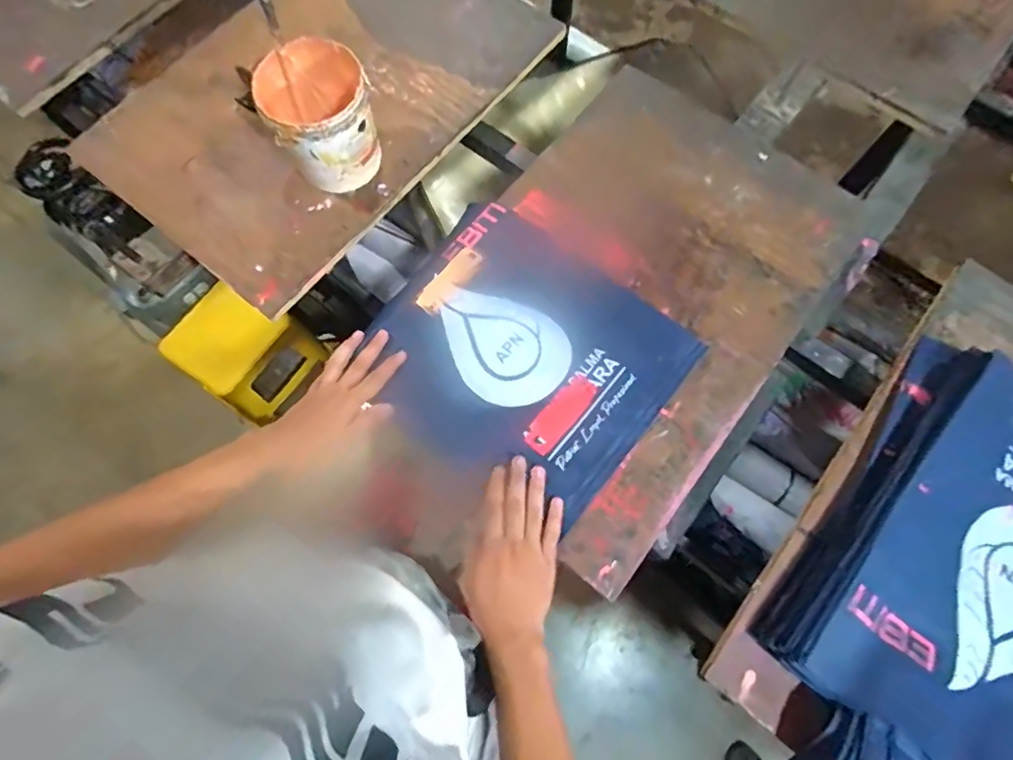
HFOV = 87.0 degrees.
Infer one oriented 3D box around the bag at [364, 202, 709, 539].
[{"bbox_3d":[0.015,-0.032,0.628,0.335,0.015,0.294,37,75,12],"label":"bag"}]

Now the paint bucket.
[{"bbox_3d":[-0.218,-0.307,0.646,0.116,0.123,0.118,0,71,0],"label":"paint bucket"}]

